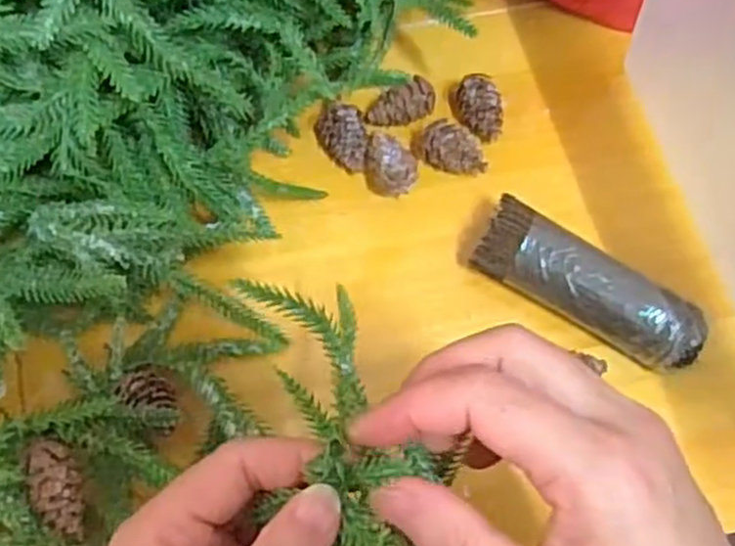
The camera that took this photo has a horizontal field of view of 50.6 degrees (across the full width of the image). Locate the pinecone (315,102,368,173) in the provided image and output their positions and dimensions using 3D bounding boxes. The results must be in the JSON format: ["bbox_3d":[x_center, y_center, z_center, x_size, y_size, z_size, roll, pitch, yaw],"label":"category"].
[{"bbox_3d":[-0.013,-0.071,0.398,0.022,0.018,0.039,-18,70,-9],"label":"pinecone"}]

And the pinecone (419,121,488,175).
[{"bbox_3d":[0.044,-0.063,0.394,0.035,0.020,0.018,20,69,6],"label":"pinecone"}]

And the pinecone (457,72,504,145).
[{"bbox_3d":[0.059,-0.086,0.406,0.020,0.016,0.034,-13,69,-7],"label":"pinecone"}]

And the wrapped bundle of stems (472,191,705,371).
[{"bbox_3d":[0.105,0.008,0.369,0.109,0.028,0.035,30,70,10],"label":"wrapped bundle of stems"}]

